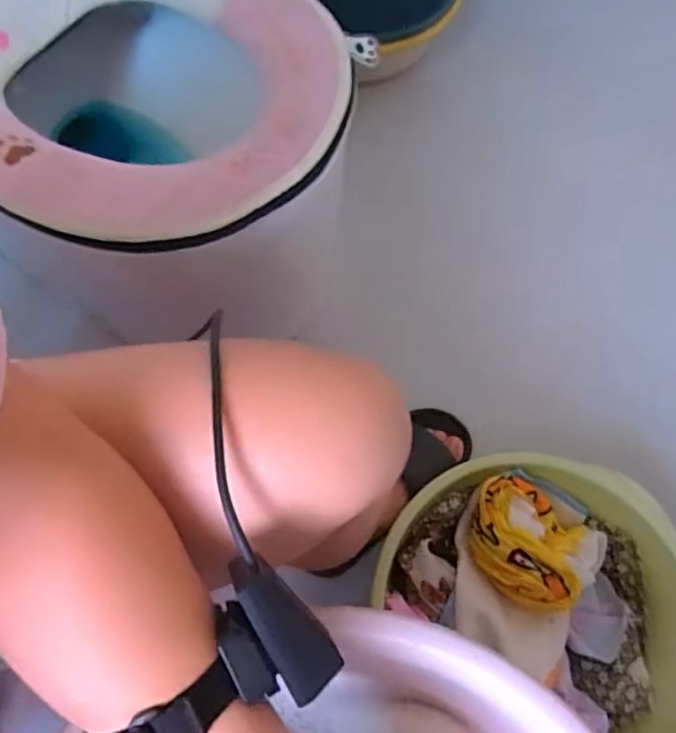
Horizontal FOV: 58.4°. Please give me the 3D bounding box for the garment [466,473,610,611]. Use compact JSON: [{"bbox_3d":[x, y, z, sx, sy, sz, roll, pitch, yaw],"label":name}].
[{"bbox_3d":[0.212,0.195,0.653,0.145,0.061,0.114,27,68,12],"label":"garment"}]

